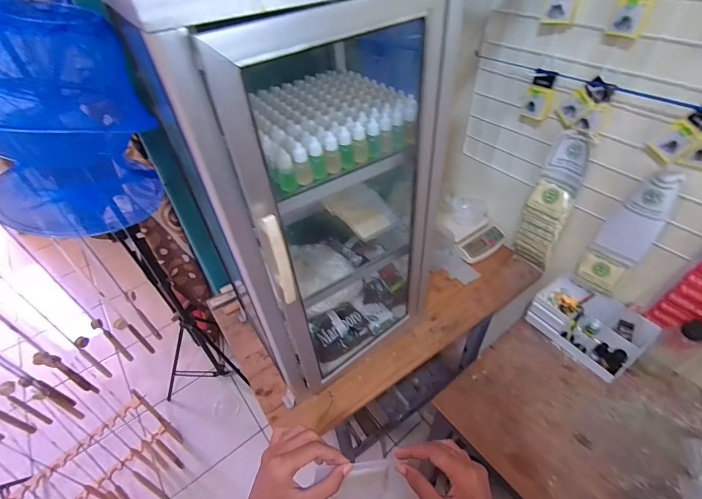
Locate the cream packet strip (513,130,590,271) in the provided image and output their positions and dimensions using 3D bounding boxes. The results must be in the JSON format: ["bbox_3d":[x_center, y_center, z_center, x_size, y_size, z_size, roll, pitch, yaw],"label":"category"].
[{"bbox_3d":[0.480,-0.098,0.851,0.041,0.363,0.099,-29,50,-24],"label":"cream packet strip"}]

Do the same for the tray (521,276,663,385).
[{"bbox_3d":[0.582,0.185,0.863,0.138,0.112,0.231,-29,50,-24],"label":"tray"}]

